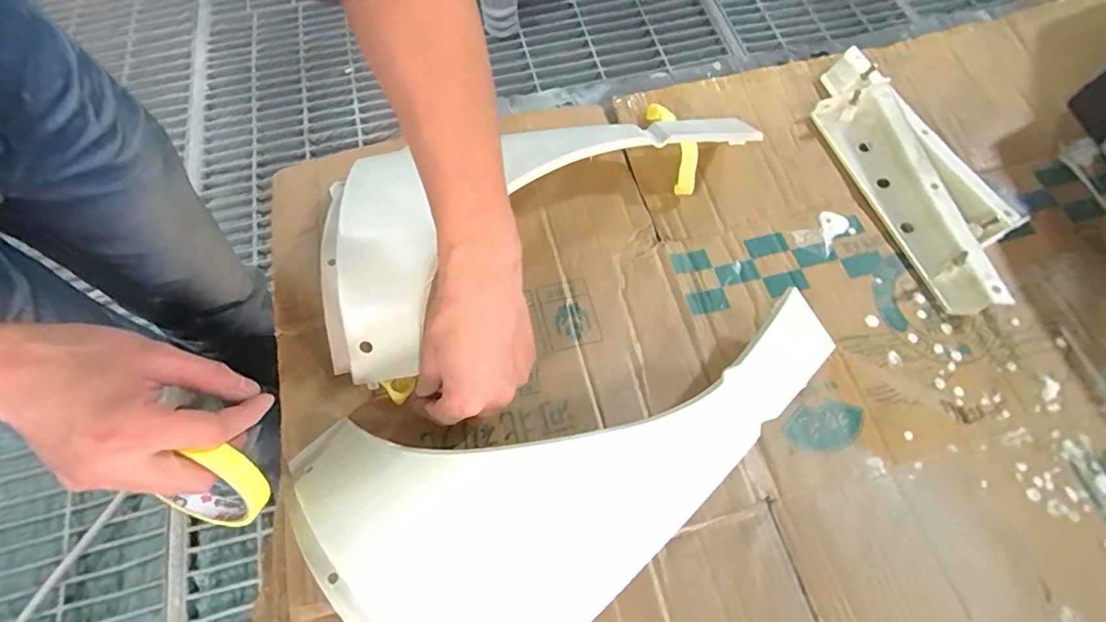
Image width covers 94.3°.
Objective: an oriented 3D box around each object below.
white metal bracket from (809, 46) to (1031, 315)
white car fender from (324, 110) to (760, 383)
[{"bbox_3d":[0.343,-0.138,0.489,0.098,0.036,0.291,-16,67,-7],"label":"white metal bracket"},{"bbox_3d":[-0.034,-0.113,0.464,0.410,0.076,0.171,-36,71,-21],"label":"white car fender"}]

